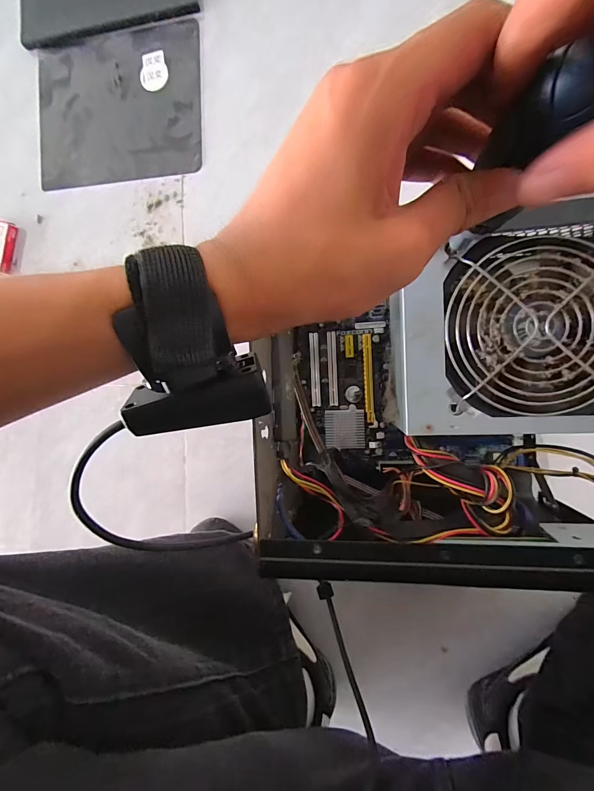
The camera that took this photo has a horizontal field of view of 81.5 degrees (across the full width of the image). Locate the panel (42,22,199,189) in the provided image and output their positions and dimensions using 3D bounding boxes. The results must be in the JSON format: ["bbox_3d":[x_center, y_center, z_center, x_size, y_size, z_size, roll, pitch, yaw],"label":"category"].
[{"bbox_3d":[-0.243,-0.384,0.463,0.231,0.008,0.185,-2,91,9],"label":"panel"}]

